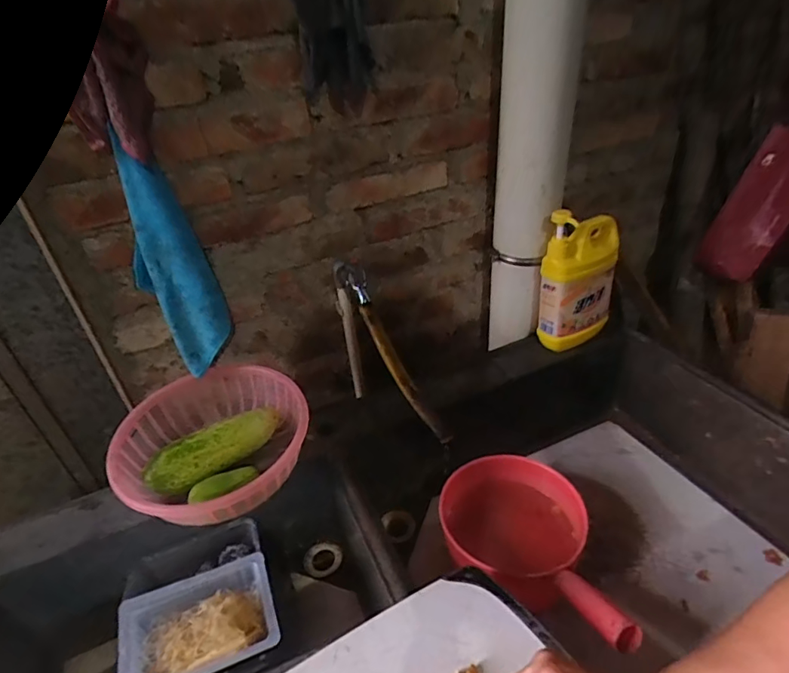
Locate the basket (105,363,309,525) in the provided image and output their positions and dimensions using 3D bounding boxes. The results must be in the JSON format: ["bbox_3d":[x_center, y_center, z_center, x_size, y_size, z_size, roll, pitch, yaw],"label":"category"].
[{"bbox_3d":[-0.261,0.154,0.702,0.255,0.086,0.251,-5,33,3],"label":"basket"}]

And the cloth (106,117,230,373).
[{"bbox_3d":[-0.308,-0.097,0.670,0.097,0.311,0.048,-19,37,-20],"label":"cloth"}]

